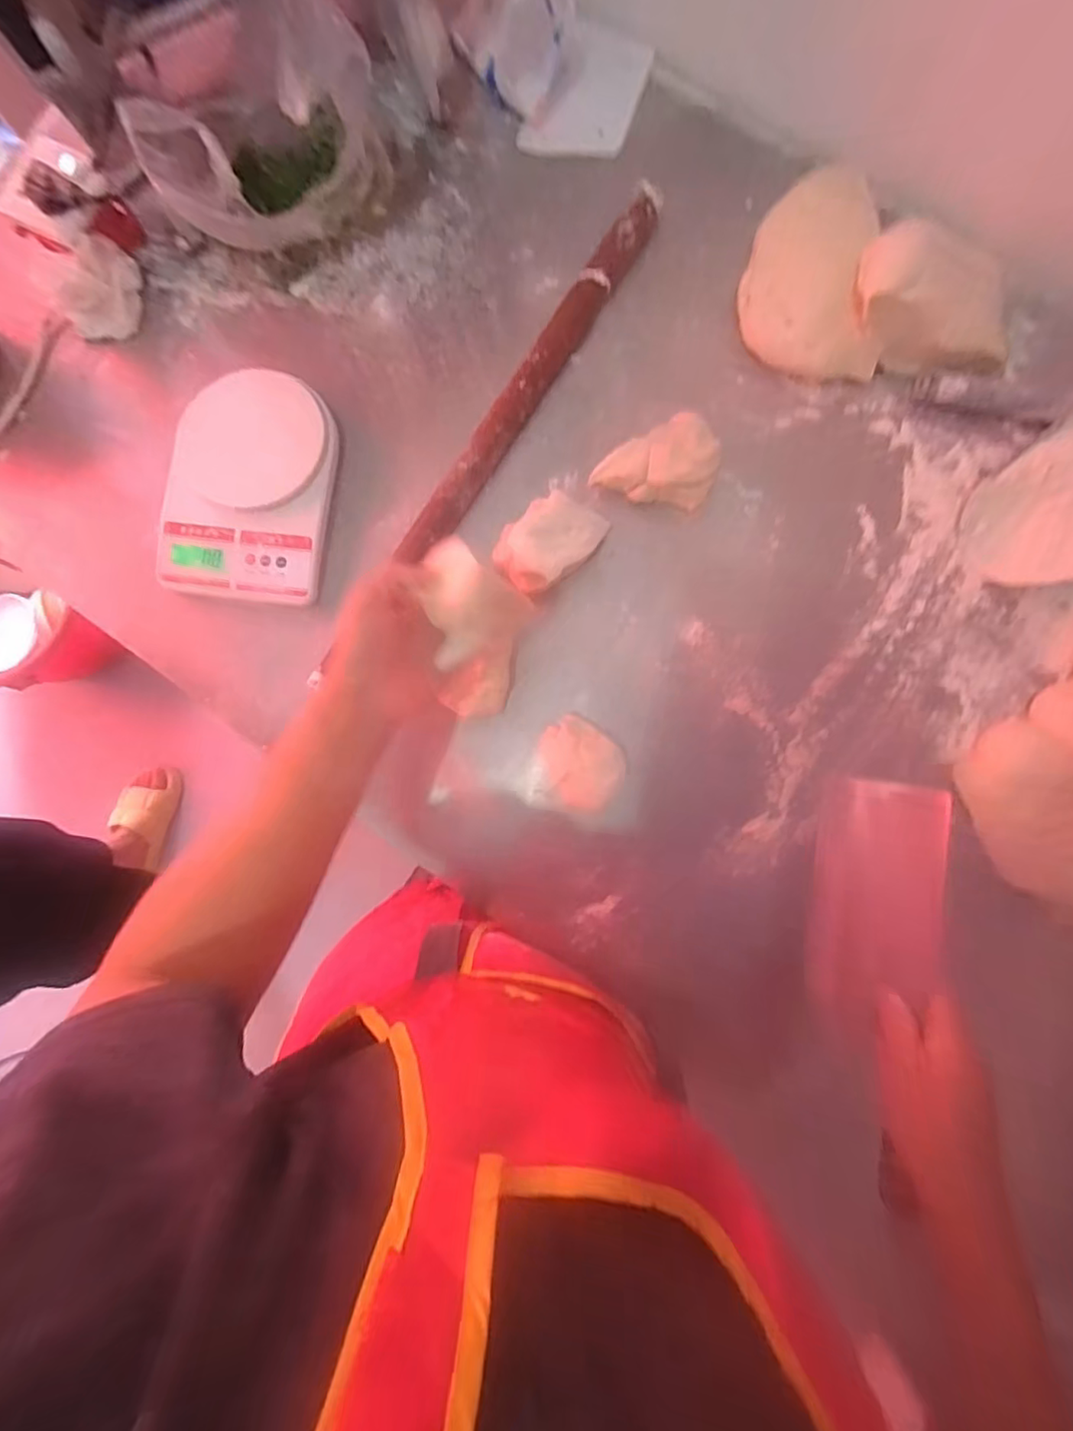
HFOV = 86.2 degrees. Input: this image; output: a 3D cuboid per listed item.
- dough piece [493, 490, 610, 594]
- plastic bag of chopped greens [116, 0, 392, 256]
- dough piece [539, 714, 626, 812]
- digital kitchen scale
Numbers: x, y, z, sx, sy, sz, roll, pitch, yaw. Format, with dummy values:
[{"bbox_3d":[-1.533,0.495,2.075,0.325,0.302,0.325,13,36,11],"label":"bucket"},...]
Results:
[{"bbox_3d":[0.012,-0.157,0.519,0.067,0.055,0.098,45,90,5],"label":"dough piece"},{"bbox_3d":[-0.248,-0.519,0.512,0.191,0.150,0.153,-31,85,1],"label":"plastic bag of chopped greens"},{"bbox_3d":[0.042,0.042,0.516,0.063,0.038,0.083,-28,85,1],"label":"dough piece"},{"bbox_3d":[-0.270,-0.211,0.541,0.151,0.053,0.200,8,87,3],"label":"digital kitchen scale"}]

